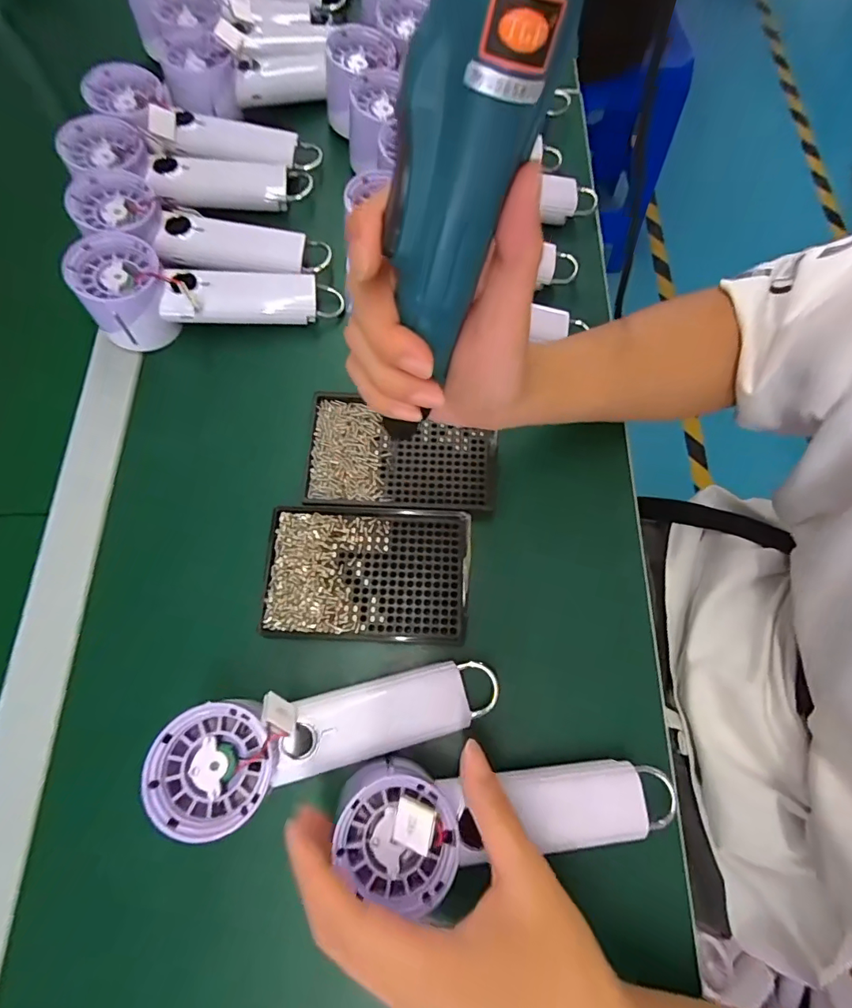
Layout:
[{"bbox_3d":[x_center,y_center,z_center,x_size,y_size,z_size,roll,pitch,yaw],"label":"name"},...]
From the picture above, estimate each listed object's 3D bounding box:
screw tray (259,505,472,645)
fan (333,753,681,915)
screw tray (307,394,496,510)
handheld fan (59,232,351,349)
[{"bbox_3d":[-0.040,0.046,0.324,0.134,0.012,0.088,3,72,1],"label":"screw tray"},{"bbox_3d":[0.043,0.176,0.267,0.194,0.038,0.057,5,71,-16],"label":"fan"},{"bbox_3d":[-0.017,-0.038,0.352,0.136,0.012,0.087,2,72,1],"label":"screw tray"},{"bbox_3d":[-0.171,-0.176,0.377,0.183,0.057,0.061,-10,72,-3],"label":"handheld fan"}]

